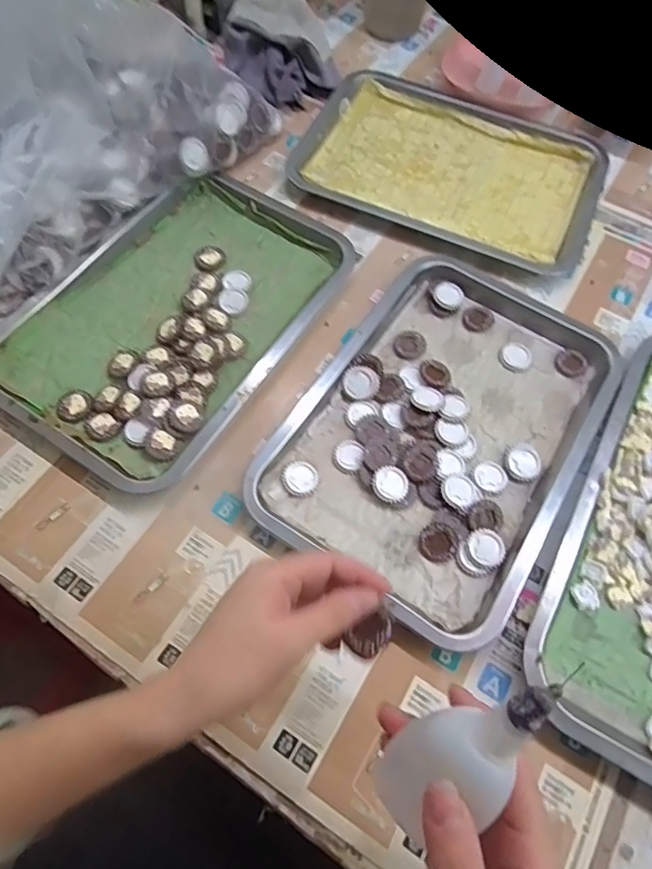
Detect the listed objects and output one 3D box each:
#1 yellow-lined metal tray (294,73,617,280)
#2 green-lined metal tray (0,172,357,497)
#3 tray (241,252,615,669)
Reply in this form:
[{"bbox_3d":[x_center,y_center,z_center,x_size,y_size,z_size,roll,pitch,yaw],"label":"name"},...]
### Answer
[{"bbox_3d":[0.137,-0.292,0.546,0.301,0.018,0.211,21,66,8],"label":"yellow-lined metal tray"},{"bbox_3d":[-0.129,-0.107,0.453,0.204,0.022,0.298,31,68,12],"label":"green-lined metal tray"},{"bbox_3d":[0.098,-0.012,0.418,0.204,0.021,0.301,32,68,12],"label":"tray"}]

